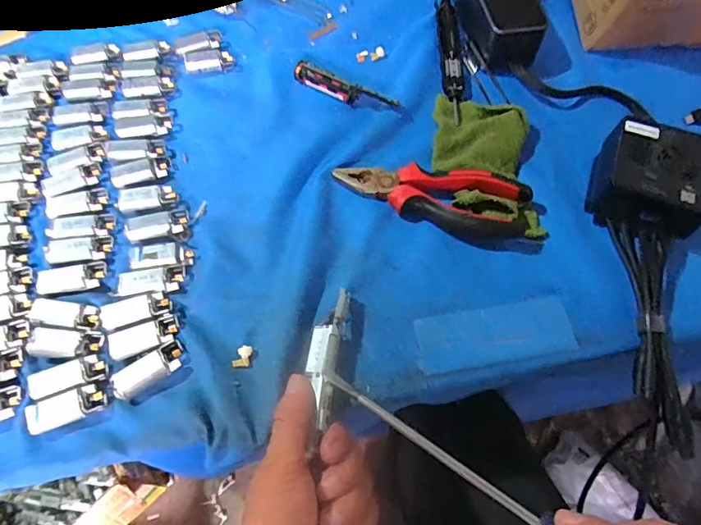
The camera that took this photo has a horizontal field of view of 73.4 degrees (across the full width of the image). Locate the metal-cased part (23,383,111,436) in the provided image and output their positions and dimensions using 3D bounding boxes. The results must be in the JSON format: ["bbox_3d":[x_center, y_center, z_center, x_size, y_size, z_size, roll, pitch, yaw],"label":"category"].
[{"bbox_3d":[-0.186,0.096,0.310,0.046,0.011,0.020,-19,66,-10],"label":"metal-cased part"}]

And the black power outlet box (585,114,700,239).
[{"bbox_3d":[0.237,-0.064,0.374,0.082,0.048,0.085,28,67,12],"label":"black power outlet box"}]

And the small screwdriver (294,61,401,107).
[{"bbox_3d":[-0.007,-0.161,0.437,0.107,0.016,0.015,28,67,12],"label":"small screwdriver"}]

